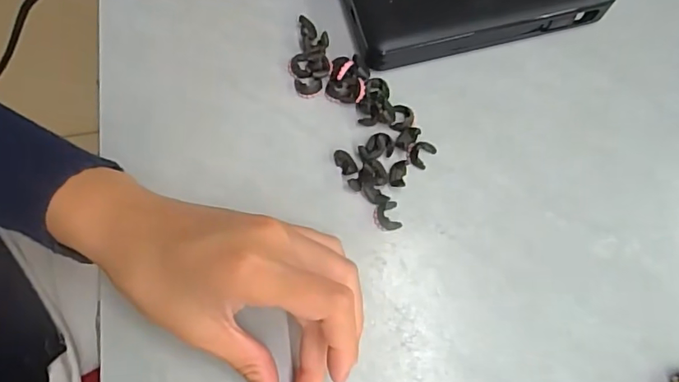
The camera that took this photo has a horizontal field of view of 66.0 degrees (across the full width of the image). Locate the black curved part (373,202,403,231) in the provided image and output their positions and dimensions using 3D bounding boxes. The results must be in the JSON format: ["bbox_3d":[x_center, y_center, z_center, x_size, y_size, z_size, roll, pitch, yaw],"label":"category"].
[{"bbox_3d":[0.027,0.015,0.287,0.015,0.005,0.015,-14,73,-7],"label":"black curved part"}]

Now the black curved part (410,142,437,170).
[{"bbox_3d":[0.047,-0.021,0.297,0.012,0.004,0.016,33,73,8],"label":"black curved part"}]

